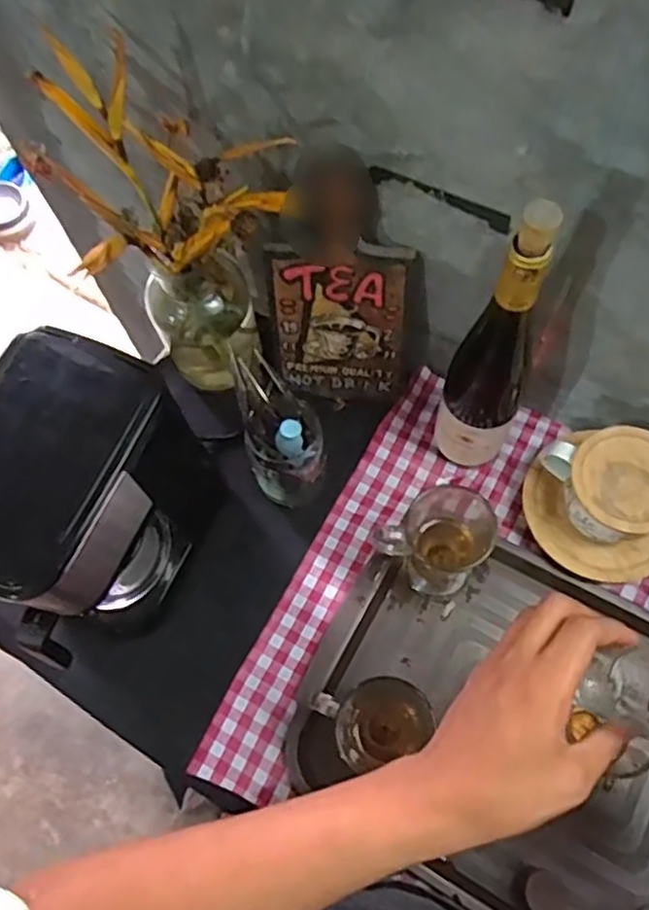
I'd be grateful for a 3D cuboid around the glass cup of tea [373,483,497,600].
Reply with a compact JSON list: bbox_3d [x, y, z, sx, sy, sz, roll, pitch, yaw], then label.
[{"bbox_3d":[0.106,0.077,0.649,0.095,0.123,0.081,37,75,17],"label":"glass cup of tea"}]

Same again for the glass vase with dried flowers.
[{"bbox_3d":[-0.129,-0.203,0.676,0.170,0.327,0.208,-13,68,-2],"label":"glass vase with dried flowers"}]

